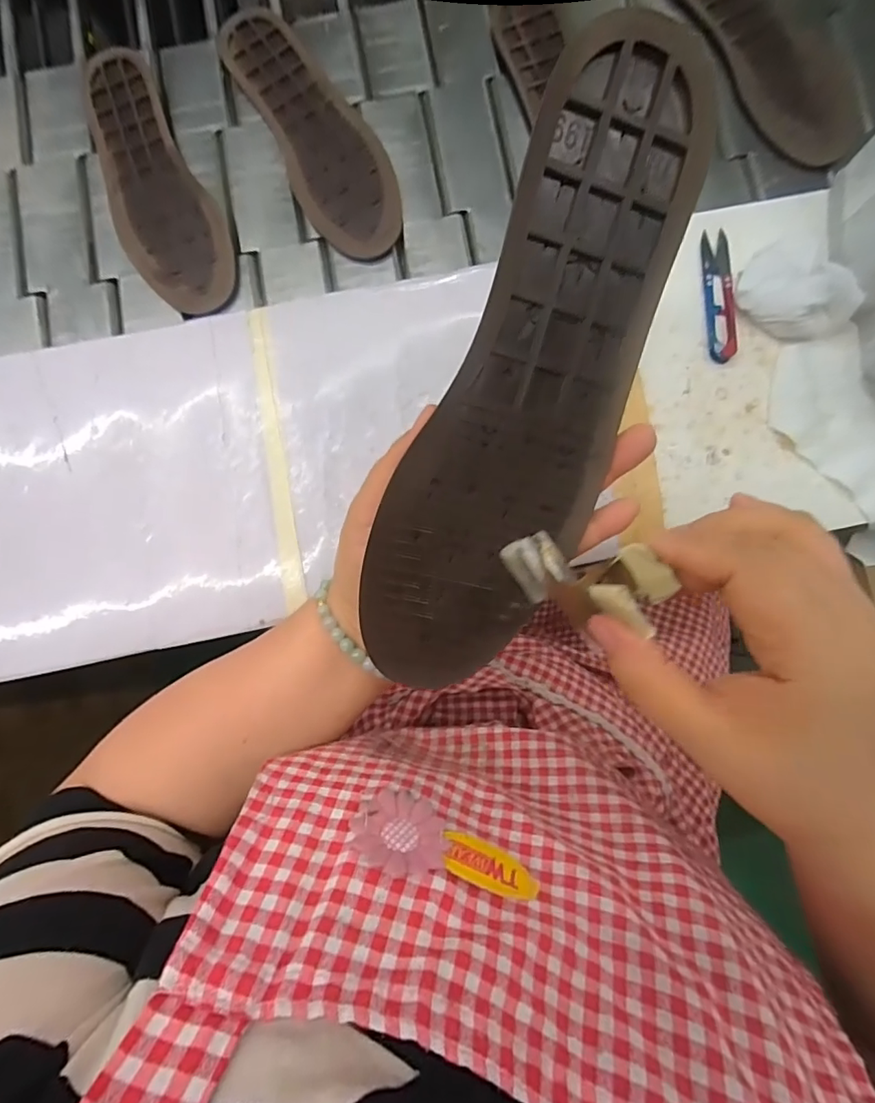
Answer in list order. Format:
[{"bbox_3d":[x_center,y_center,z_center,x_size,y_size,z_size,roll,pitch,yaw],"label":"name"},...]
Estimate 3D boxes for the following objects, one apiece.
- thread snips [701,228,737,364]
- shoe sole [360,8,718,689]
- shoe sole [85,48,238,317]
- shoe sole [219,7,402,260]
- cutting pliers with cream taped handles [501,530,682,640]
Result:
[{"bbox_3d":[0.210,-0.192,0.386,0.020,0.009,0.104,-1,81,0],"label":"thread snips"},{"bbox_3d":[0.039,-0.061,0.216,0.078,0.024,0.261,23,104,3],"label":"shoe sole"},{"bbox_3d":[-0.258,-0.331,0.464,0.084,0.013,0.262,-26,82,-4],"label":"shoe sole"},{"bbox_3d":[-0.110,-0.381,0.468,0.081,0.014,0.261,-27,82,-4],"label":"shoe sole"},{"bbox_3d":[0.062,0.012,0.220,0.066,0.036,0.033,12,81,38],"label":"cutting pliers with cream taped handles"}]

